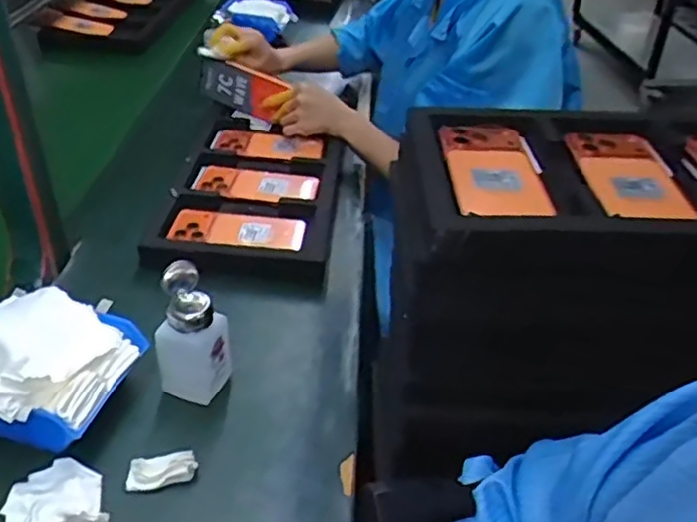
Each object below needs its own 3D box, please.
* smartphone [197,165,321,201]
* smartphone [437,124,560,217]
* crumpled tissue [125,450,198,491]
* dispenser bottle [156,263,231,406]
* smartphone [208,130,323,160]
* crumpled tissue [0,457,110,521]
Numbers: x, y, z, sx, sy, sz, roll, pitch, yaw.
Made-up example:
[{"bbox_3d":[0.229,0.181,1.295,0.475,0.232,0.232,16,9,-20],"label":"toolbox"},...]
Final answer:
[{"bbox_3d":[-0.128,-0.109,0.945,0.169,0.004,0.078,6,36,4],"label":"smartphone"},{"bbox_3d":[0.125,-0.080,0.586,0.071,0.016,0.160,0,36,-3],"label":"smartphone"},{"bbox_3d":[-0.158,0.177,0.571,0.056,0.018,0.023,-10,38,-16],"label":"crumpled tissue"},{"bbox_3d":[-0.142,0.068,0.622,0.060,0.134,0.046,6,36,5],"label":"dispenser bottle"},{"bbox_3d":[-0.124,-0.185,1.049,0.172,0.014,0.080,6,36,5],"label":"smartphone"},{"bbox_3d":[-0.235,0.189,0.543,0.075,0.018,0.079,-9,38,-15],"label":"crumpled tissue"}]

